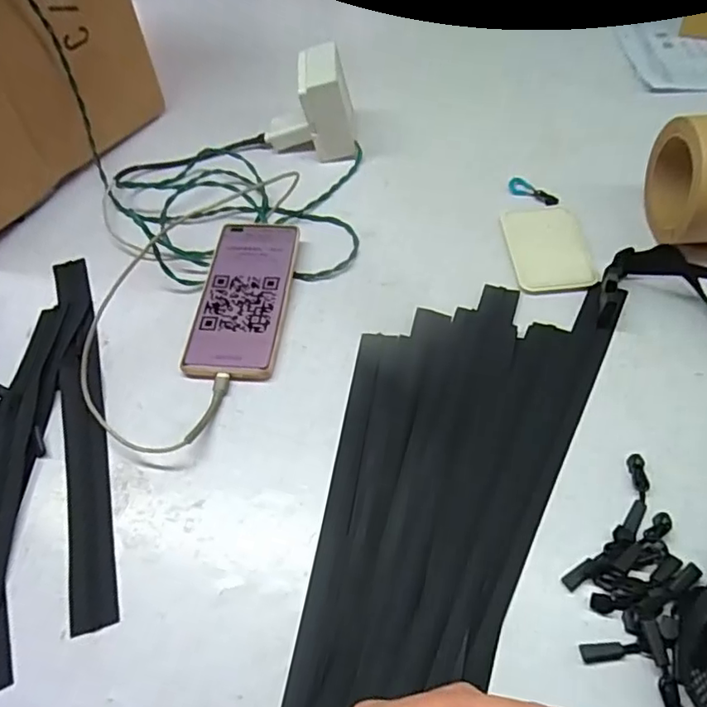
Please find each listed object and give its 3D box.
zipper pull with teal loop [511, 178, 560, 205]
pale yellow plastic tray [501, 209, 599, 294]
[{"bbox_3d":[0.181,-0.164,0.580,0.020,0.004,0.054,-37,60,-19],"label":"zipper pull with teal loop"},{"bbox_3d":[0.179,-0.099,0.529,0.069,0.004,0.106,-3,55,3],"label":"pale yellow plastic tray"}]

